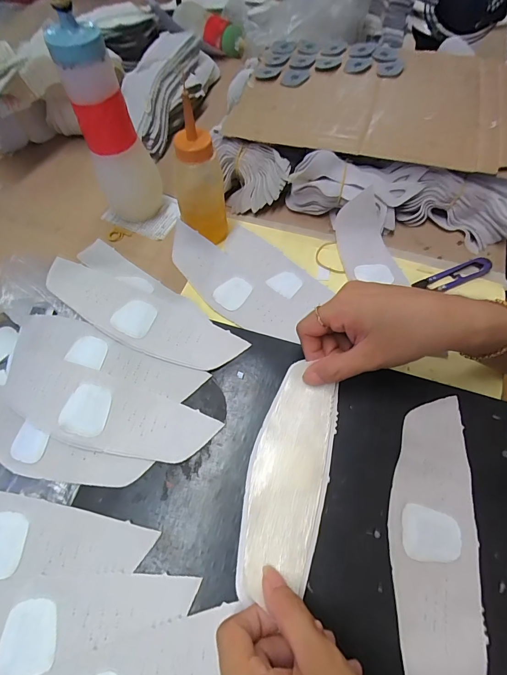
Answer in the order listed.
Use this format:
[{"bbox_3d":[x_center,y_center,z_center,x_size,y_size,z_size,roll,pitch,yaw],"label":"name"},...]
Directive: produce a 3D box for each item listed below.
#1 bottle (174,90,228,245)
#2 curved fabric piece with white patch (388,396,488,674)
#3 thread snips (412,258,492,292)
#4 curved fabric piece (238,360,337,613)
[{"bbox_3d":[-0.052,-0.152,0.355,0.042,0.127,0.044,13,61,8],"label":"bottle"},{"bbox_3d":[0.123,0.135,0.241,0.055,0.006,0.192,7,61,5],"label":"curved fabric piece with white patch"},{"bbox_3d":[0.211,-0.065,0.371,0.085,0.009,0.021,-21,62,-11],"label":"thread snips"},{"bbox_3d":[0.027,0.097,0.259,0.056,0.009,0.156,14,63,8],"label":"curved fabric piece"}]

